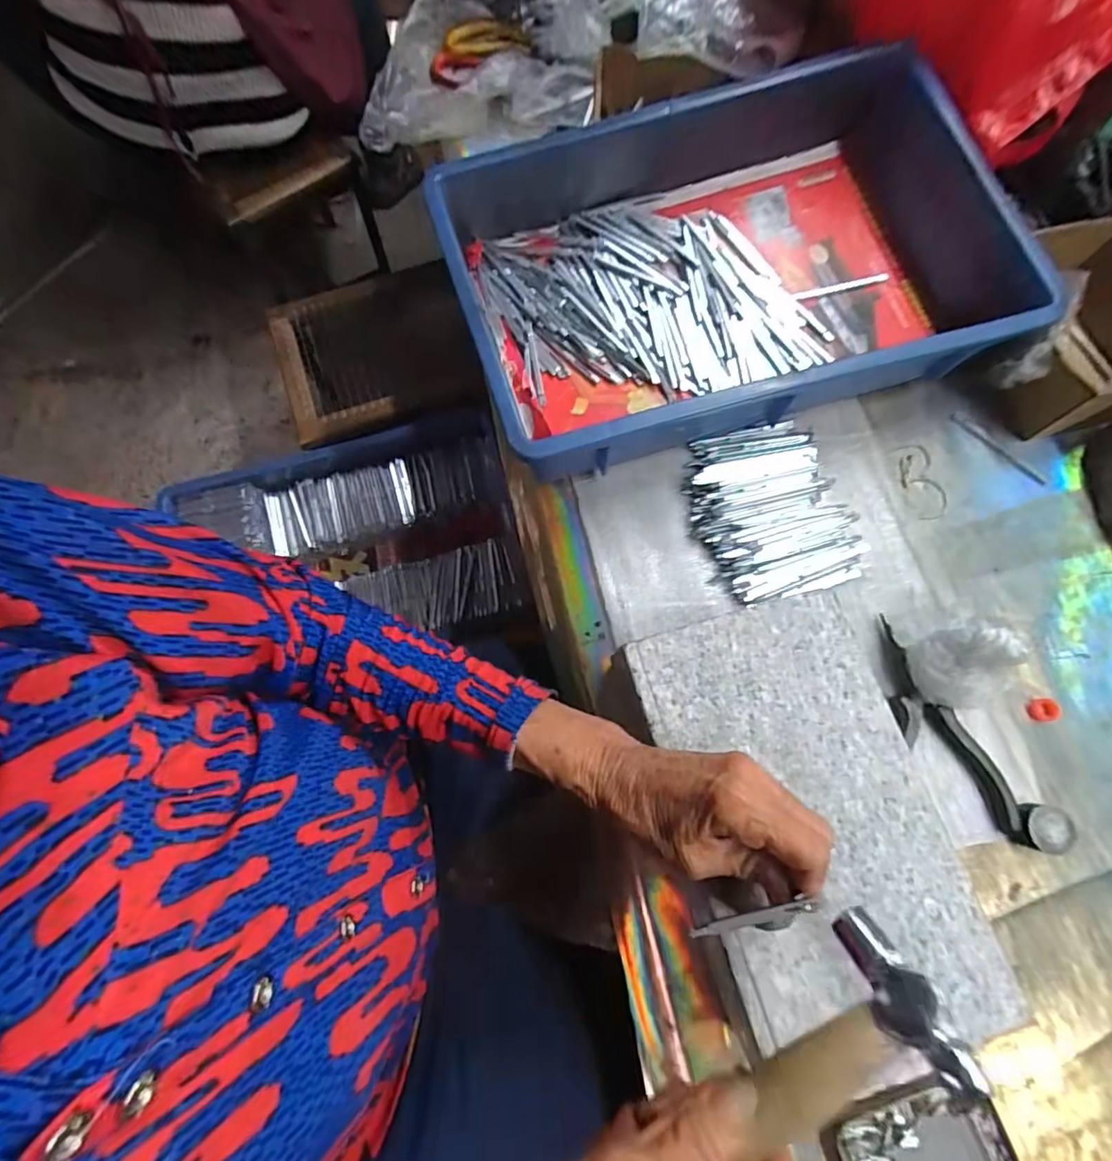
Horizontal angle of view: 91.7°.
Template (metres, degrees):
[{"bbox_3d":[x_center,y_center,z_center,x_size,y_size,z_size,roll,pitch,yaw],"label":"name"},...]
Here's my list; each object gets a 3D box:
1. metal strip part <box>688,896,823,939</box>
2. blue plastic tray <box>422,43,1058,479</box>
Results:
[{"bbox_3d":[0.086,0.146,0.233,0.056,0.004,0.006,-18,74,8],"label":"metal strip part"},{"bbox_3d":[0.136,-0.263,0.453,0.420,0.080,0.297,-14,74,-5],"label":"blue plastic tray"}]

